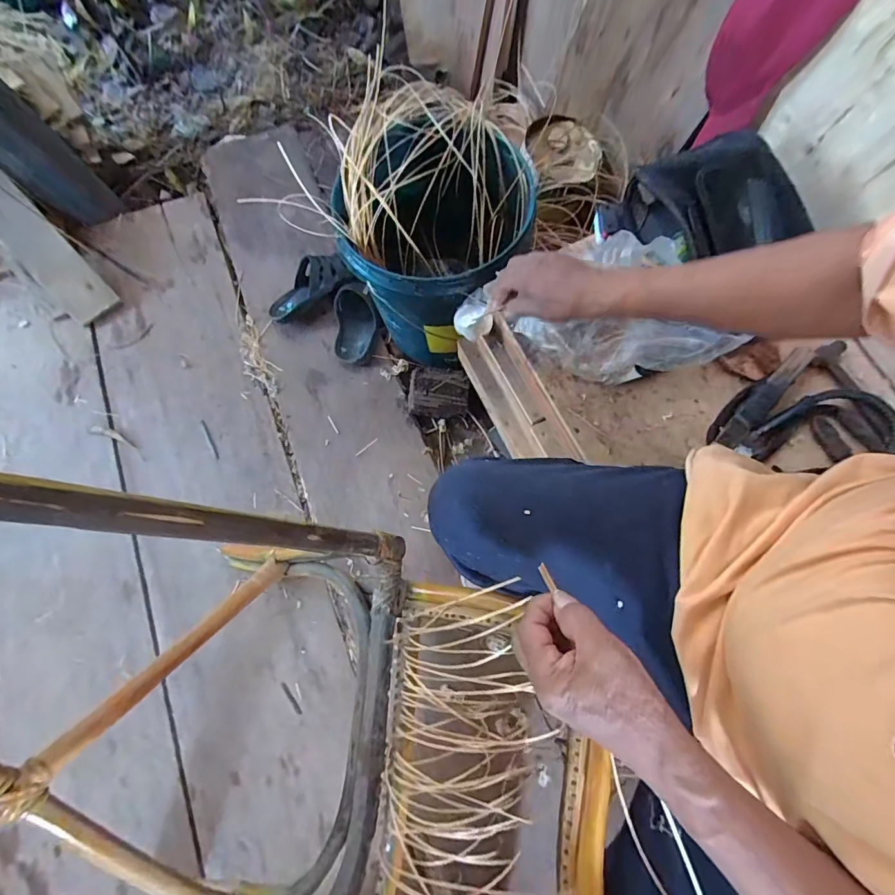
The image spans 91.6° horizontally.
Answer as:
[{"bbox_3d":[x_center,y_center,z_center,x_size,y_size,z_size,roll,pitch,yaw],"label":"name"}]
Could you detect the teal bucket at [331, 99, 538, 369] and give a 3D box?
[{"bbox_3d":[-0.024,-0.342,0.776,0.294,0.316,0.302,-1,75,3],"label":"teal bucket"}]

